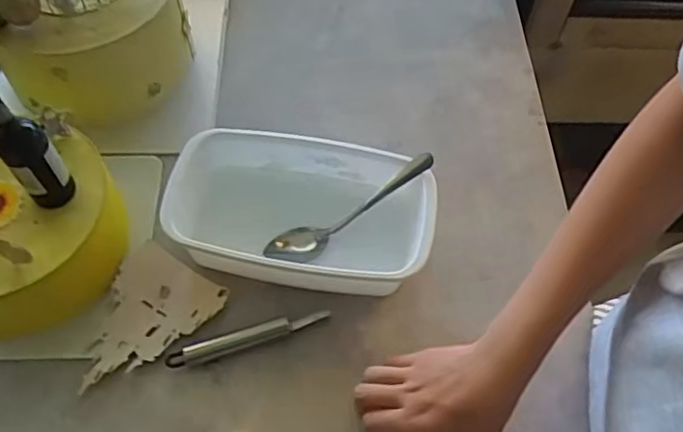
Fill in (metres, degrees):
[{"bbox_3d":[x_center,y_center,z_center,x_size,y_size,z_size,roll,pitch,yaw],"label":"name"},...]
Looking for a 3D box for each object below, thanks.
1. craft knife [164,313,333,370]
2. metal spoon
[{"bbox_3d":[-0.078,0.102,0.531,0.136,0.008,0.017,-16,62,-11],"label":"craft knife"},{"bbox_3d":[0.010,-0.002,0.568,0.169,0.033,0.035,-30,64,1],"label":"metal spoon"}]

